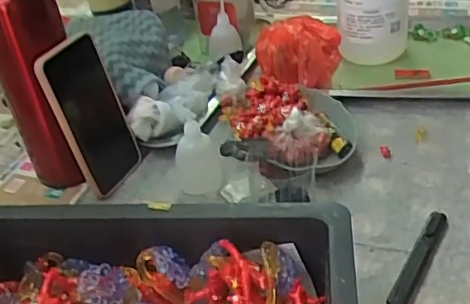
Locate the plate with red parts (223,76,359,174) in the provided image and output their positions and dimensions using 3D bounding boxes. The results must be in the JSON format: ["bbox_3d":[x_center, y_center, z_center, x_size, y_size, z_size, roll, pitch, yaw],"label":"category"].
[{"bbox_3d":[0.059,-0.028,0.622,0.143,0.054,0.157,-4,37,3],"label":"plate with red parts"}]

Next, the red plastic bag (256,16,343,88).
[{"bbox_3d":[0.082,-0.132,0.730,0.107,0.073,0.120,-1,37,6],"label":"red plastic bag"}]

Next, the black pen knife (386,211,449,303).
[{"bbox_3d":[0.148,0.101,0.476,0.017,0.012,0.154,18,43,28],"label":"black pen knife"}]

